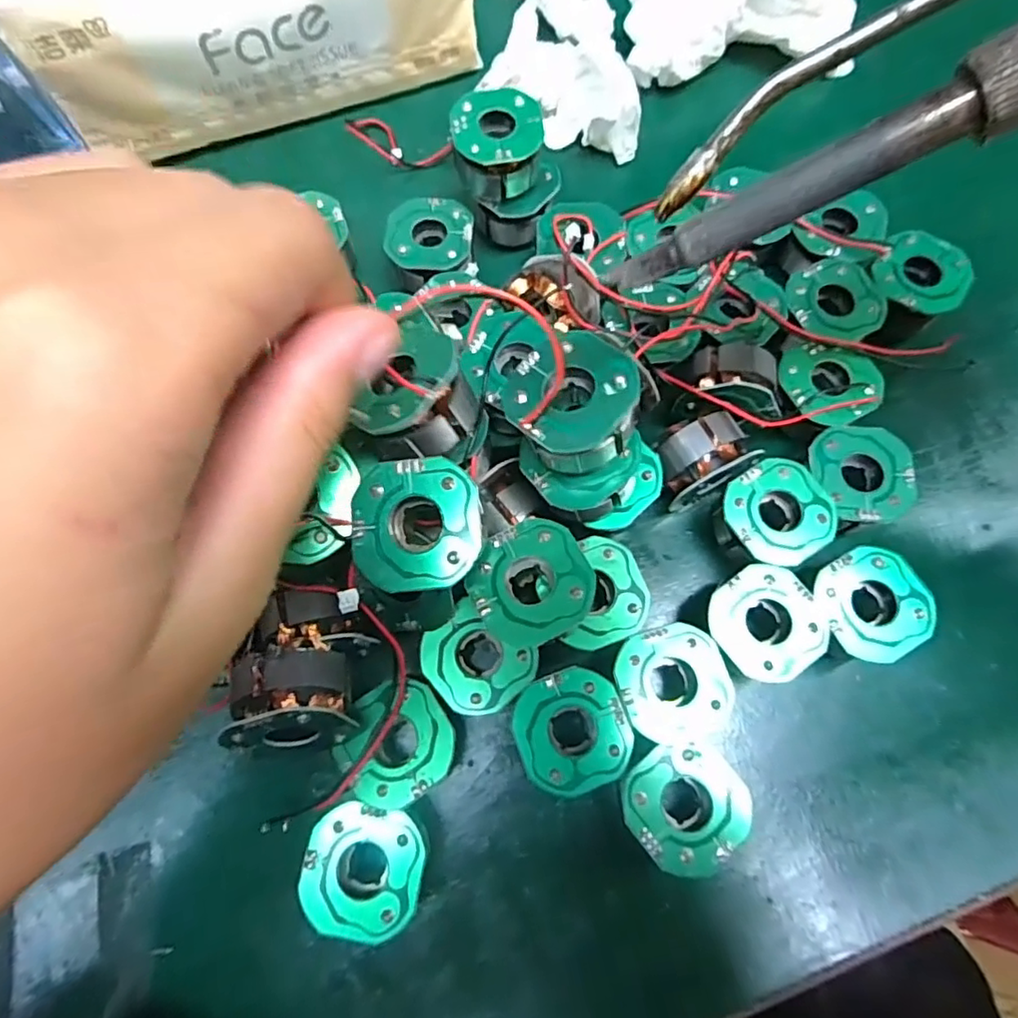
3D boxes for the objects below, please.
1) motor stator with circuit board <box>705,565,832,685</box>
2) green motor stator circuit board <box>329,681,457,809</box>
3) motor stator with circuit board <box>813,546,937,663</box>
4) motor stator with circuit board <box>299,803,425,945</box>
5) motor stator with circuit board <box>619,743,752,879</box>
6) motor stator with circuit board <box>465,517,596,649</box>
[{"bbox_3d":[0.073,0.034,0.177,0.030,0.022,0.030,0,73,0],"label":"motor stator with circuit board"},{"bbox_3d":[-0.031,0.065,0.169,0.029,0.024,0.030,-35,76,-10],"label":"green motor stator circuit board"},{"bbox_3d":[0.104,0.029,0.179,0.030,0.023,0.031,0,75,0],"label":"motor stator with circuit board"},{"bbox_3d":[-0.037,0.094,0.161,0.030,0.023,0.029,0,73,0],"label":"motor stator with circuit board"},{"bbox_3d":[0.046,0.079,0.164,0.030,0.022,0.030,0,73,0],"label":"motor stator with circuit board"},{"bbox_3d":[0.006,0.021,0.160,0.030,0.023,0.030,0,73,0],"label":"motor stator with circuit board"}]

